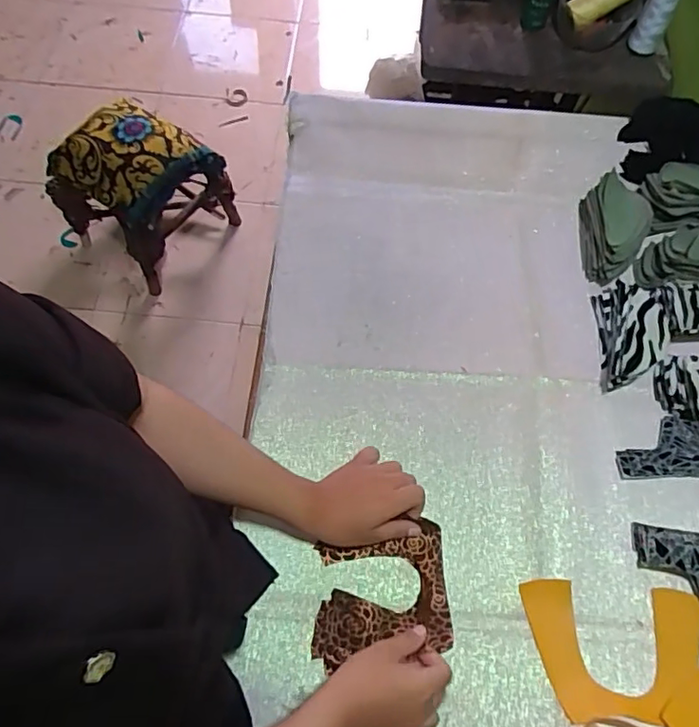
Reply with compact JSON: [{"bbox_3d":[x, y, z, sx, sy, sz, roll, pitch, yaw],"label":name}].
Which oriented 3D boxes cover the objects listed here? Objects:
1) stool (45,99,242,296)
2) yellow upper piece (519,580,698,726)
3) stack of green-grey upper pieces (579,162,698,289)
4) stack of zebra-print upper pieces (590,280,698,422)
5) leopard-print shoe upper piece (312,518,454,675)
[{"bbox_3d":[-0.523,-0.437,1.434,0.320,0.359,0.311,35,70,13],"label":"stool"},{"bbox_3d":[0.256,0.272,0.535,0.169,0.005,0.117,1,66,1],"label":"yellow upper piece"},{"bbox_3d":[0.409,-0.171,0.706,0.215,0.061,0.160,1,66,1],"label":"stack of green-grey upper pieces"},{"bbox_3d":[0.396,-0.019,0.643,0.203,0.049,0.168,4,67,2],"label":"stack of zebra-print upper pieces"},{"bbox_3d":[0.030,0.226,0.554,0.139,0.022,0.110,-9,67,-3],"label":"leopard-print shoe upper piece"}]

